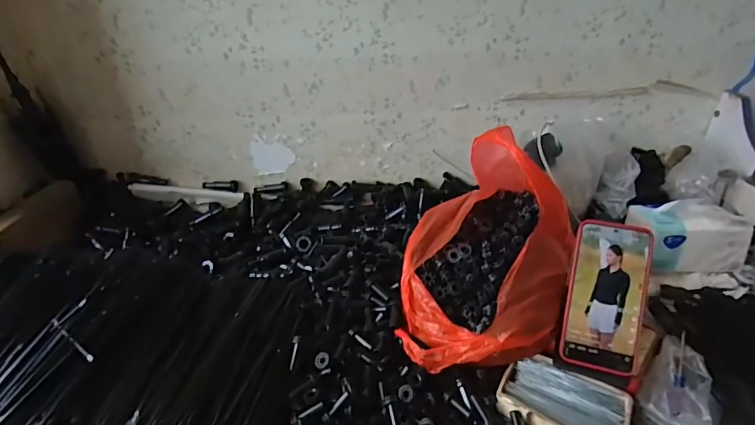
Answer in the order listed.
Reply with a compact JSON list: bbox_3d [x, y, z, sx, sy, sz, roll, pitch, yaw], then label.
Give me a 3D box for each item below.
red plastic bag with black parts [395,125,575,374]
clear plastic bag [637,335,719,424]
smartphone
[{"bbox_3d":[0.140,0.035,0.560,0.215,0.188,0.263,0,27,7],"label":"red plastic bag with black parts"},{"bbox_3d":[0.343,0.195,0.493,0.069,0.032,0.119,18,34,36],"label":"clear plastic bag"},{"bbox_3d":[0.260,0.093,0.497,0.079,0.163,0.012,10,-8,19],"label":"smartphone"}]

